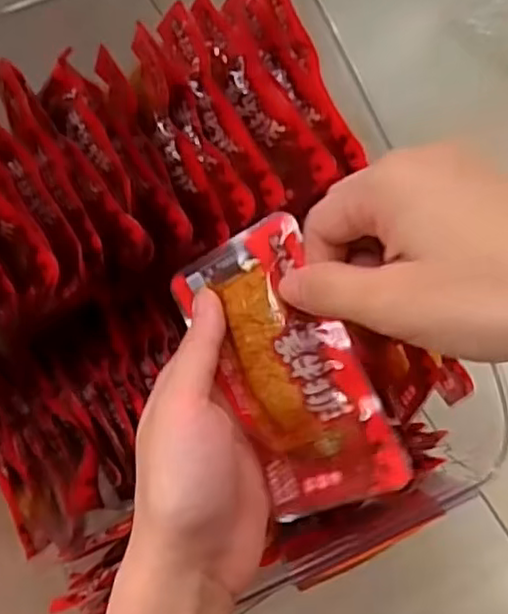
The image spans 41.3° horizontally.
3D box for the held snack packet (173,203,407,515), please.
[{"bbox_3d":[0.012,0.027,0.276,0.066,0.010,0.116,-28,85,33],"label":"held snack packet"}]

